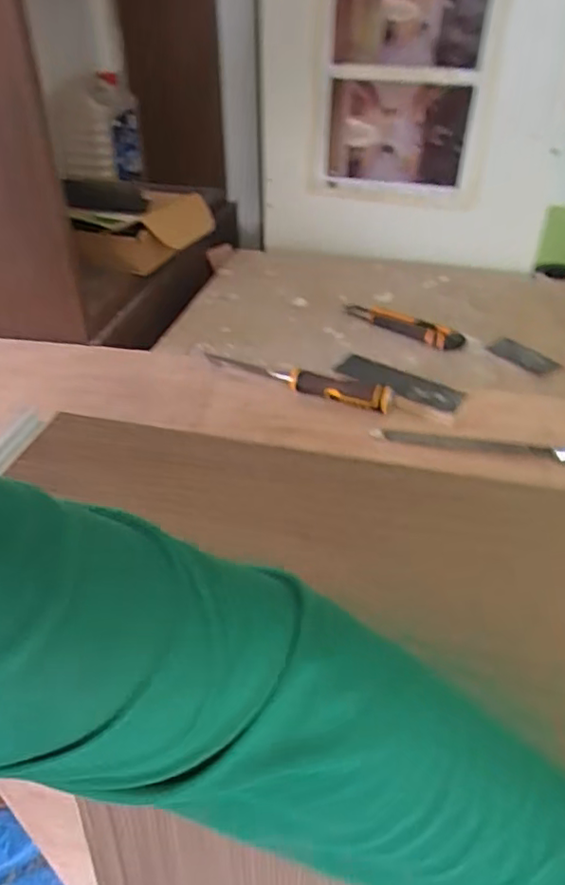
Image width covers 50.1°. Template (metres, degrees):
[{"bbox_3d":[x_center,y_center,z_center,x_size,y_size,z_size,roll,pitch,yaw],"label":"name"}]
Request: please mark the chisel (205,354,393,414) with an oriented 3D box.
[{"bbox_3d":[0.019,-0.091,0.792,0.259,0.042,0.033,22,43,26],"label":"chisel"}]

